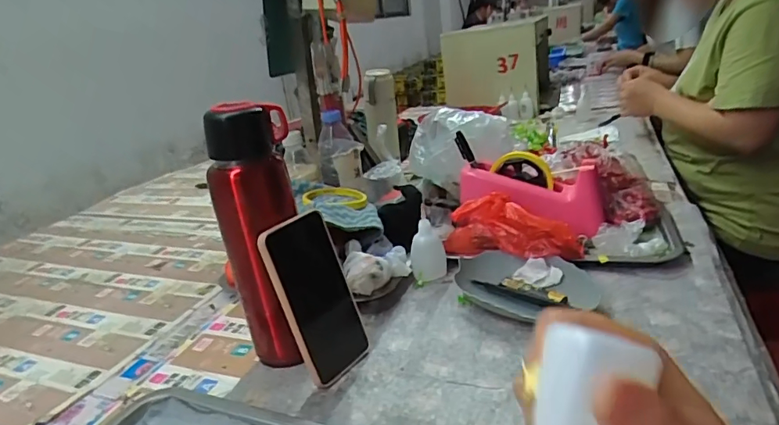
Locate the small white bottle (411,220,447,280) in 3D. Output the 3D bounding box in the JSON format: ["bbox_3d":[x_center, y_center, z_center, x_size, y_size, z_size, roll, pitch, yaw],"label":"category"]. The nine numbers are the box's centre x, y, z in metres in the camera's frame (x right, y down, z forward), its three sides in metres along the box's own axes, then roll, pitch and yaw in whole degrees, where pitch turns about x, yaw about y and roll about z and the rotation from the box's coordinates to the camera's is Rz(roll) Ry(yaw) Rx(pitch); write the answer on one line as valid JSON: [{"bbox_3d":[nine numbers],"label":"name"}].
[{"bbox_3d":[0.050,0.048,0.643,0.044,0.074,0.047,-5,22,9],"label":"small white bottle"}]

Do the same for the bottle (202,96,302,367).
[{"bbox_3d":[-0.122,0.027,0.498,0.061,0.264,0.077,8,26,35],"label":"bottle"}]

